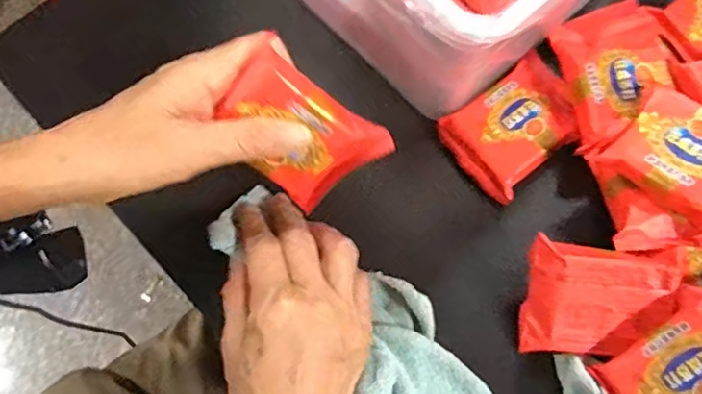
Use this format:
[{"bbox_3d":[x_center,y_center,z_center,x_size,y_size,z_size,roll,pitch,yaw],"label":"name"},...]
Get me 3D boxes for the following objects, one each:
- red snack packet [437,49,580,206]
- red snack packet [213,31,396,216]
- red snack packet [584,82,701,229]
[{"bbox_3d":[0.109,-0.048,0.371,0.092,0.016,0.064,-36,74,-10],"label":"red snack packet"},{"bbox_3d":[-0.030,-0.033,0.305,0.081,0.067,0.016,38,33,-26],"label":"red snack packet"},{"bbox_3d":[0.189,-0.020,0.320,0.078,0.026,0.057,42,77,14],"label":"red snack packet"}]

